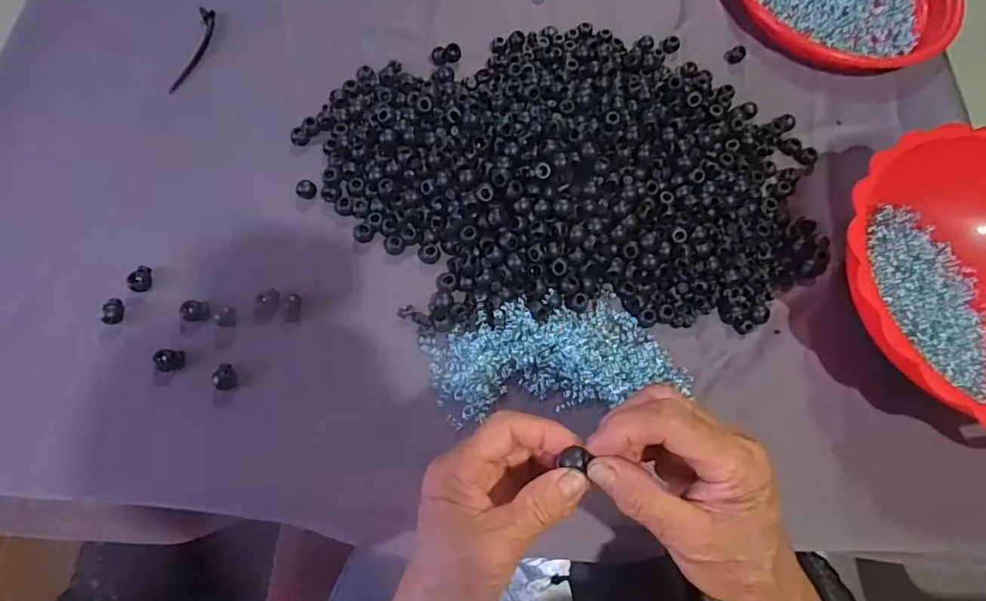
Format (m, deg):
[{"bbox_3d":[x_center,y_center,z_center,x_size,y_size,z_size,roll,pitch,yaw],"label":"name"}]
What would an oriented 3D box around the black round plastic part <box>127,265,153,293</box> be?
[{"bbox_3d":[-0.265,-0.017,0.408,0.014,0.012,0.020,27,70,8],"label":"black round plastic part"}]

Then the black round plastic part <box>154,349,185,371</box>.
[{"bbox_3d":[-0.231,0.043,0.386,0.019,0.008,0.016,8,68,1],"label":"black round plastic part"}]

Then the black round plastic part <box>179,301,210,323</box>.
[{"bbox_3d":[-0.223,0.008,0.406,0.019,0.010,0.014,-5,69,-4],"label":"black round plastic part"}]

